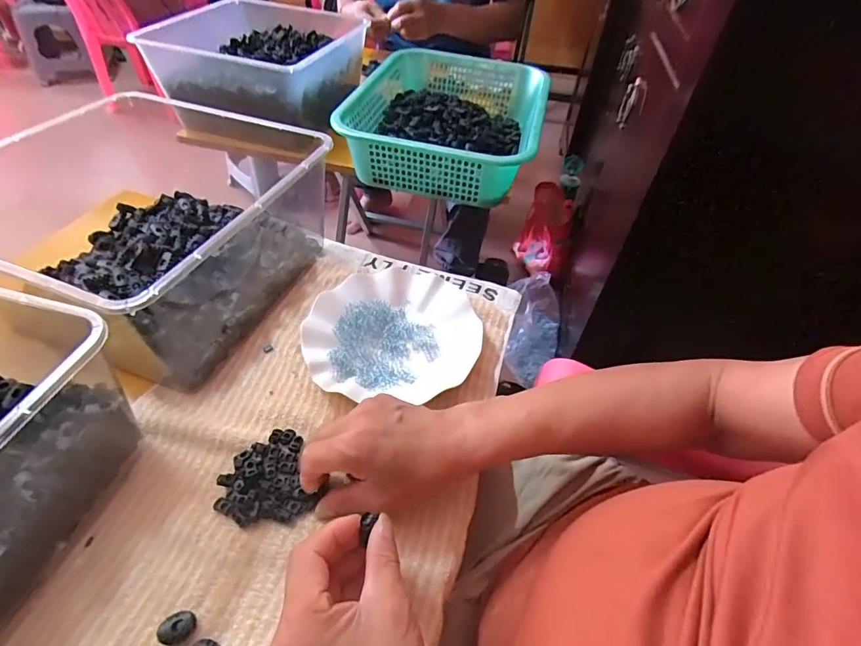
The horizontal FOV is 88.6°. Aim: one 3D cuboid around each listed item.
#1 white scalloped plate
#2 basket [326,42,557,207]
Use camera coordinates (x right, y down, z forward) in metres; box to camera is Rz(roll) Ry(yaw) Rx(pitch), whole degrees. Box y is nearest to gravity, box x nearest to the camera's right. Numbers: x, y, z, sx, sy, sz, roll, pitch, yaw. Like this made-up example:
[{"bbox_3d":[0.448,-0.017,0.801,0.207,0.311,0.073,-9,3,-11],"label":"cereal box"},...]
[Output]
[{"bbox_3d":[-0.040,0.009,0.478,0.178,0.024,0.173,-3,48,-8],"label":"white scalloped plate"},{"bbox_3d":[0.033,-0.351,0.767,0.305,0.095,0.392,12,47,7],"label":"basket"}]

